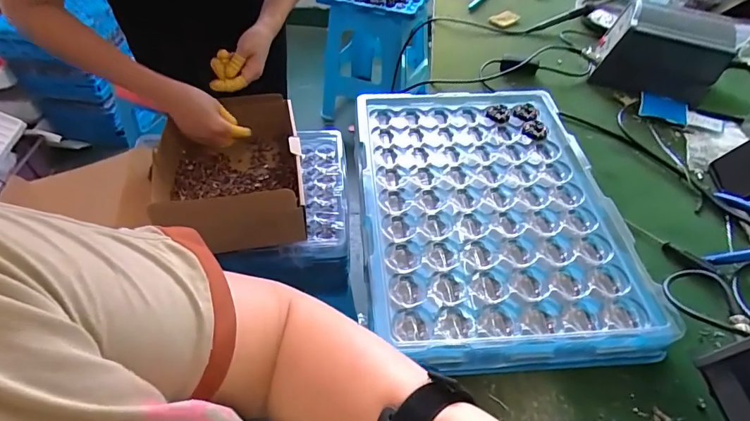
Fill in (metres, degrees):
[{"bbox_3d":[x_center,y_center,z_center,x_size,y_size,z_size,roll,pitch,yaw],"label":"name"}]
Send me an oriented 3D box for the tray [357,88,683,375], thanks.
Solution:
[{"bbox_3d":[0.125,-0.016,0.493,0.279,0.033,0.383,-3,48,-5],"label":"tray"}]

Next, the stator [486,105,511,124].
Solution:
[{"bbox_3d":[0.172,-0.134,0.604,0.032,0.013,0.031,19,50,14],"label":"stator"}]

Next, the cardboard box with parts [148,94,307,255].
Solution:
[{"bbox_3d":[-0.226,-0.070,0.677,0.204,0.112,0.278,-7,49,-9],"label":"cardboard box with parts"}]

